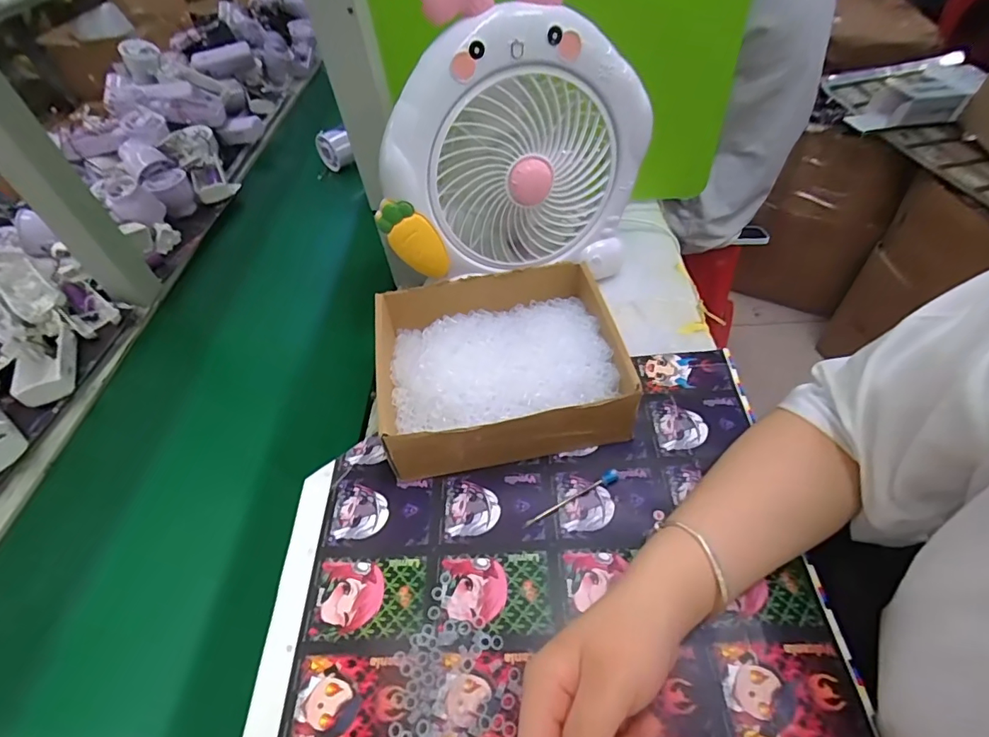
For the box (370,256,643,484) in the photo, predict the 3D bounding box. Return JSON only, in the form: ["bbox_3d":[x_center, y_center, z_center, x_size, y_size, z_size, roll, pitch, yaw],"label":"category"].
[{"bbox_3d":[0.000,-0.008,0.466,0.220,0.064,0.193,-9,49,-3],"label":"box"}]

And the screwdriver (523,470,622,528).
[{"bbox_3d":[0.065,0.105,0.407,0.089,0.011,0.011,-25,52,-17],"label":"screwdriver"}]

